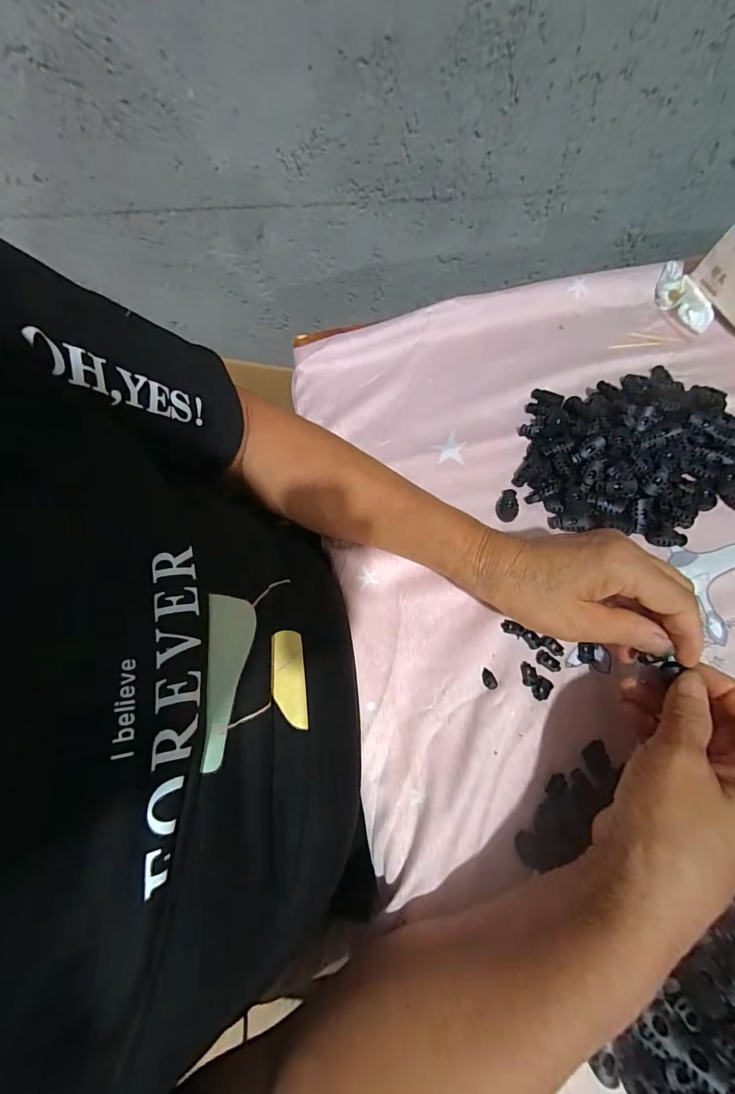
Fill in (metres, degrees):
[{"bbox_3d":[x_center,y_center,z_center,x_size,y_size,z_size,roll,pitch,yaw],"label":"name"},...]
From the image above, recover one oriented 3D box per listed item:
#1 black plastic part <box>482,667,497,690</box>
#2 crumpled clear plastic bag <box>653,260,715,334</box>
[{"bbox_3d":[0.089,0.096,0.291,0.009,0.004,0.015,-14,67,-4],"label":"black plastic part"},{"bbox_3d":[0.346,-0.274,0.437,0.038,0.021,0.087,-17,67,-5],"label":"crumpled clear plastic bag"}]

